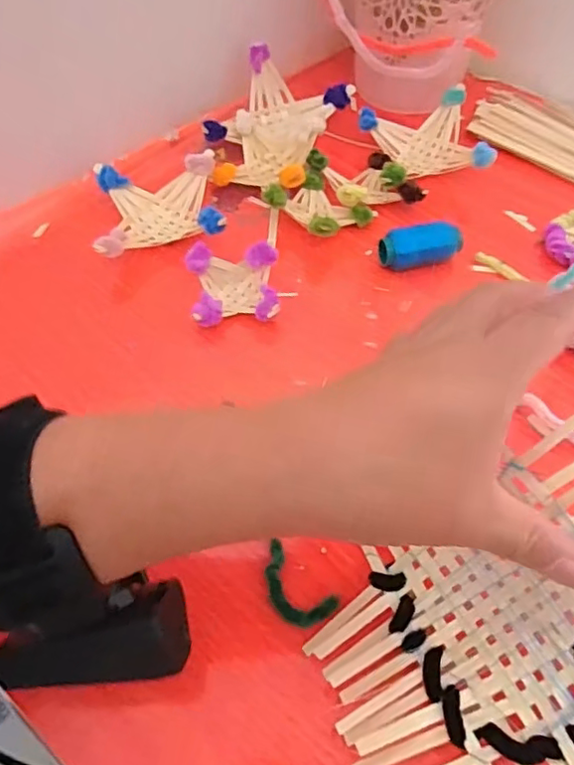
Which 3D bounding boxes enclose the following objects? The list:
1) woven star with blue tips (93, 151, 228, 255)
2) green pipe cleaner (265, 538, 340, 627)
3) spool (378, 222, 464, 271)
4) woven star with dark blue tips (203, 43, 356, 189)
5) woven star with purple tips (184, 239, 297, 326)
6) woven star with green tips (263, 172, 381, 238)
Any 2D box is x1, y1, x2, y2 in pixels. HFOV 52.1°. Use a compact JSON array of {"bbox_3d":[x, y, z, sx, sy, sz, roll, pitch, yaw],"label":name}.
[{"bbox_3d":[-0.087,-0.118,0.406,0.082,0.032,0.079,-11,57,-8],"label":"woven star with blue tips"},{"bbox_3d":[0.002,0.098,0.275,0.039,0.006,0.022,38,64,22],"label":"green pipe cleaner"},{"bbox_3d":[0.089,-0.088,0.395,0.054,0.024,0.025,-16,58,-11],"label":"spool"},{"bbox_3d":[-0.010,-0.200,0.453,0.090,0.043,0.137,24,59,15],"label":"woven star with dark blue tips"},{"bbox_3d":[-0.032,-0.061,0.372,0.056,0.028,0.050,-6,56,-5],"label":"woven star with purple tips"},{"bbox_3d":[0.022,-0.123,0.416,0.060,0.028,0.058,35,63,21],"label":"woven star with green tips"}]

